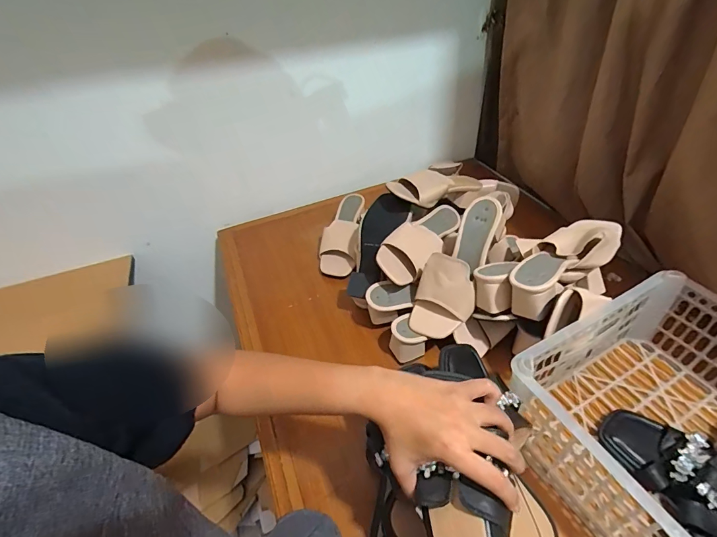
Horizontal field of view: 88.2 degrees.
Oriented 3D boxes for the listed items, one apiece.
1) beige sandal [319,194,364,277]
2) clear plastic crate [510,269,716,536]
[{"bbox_3d":[-0.034,-0.094,0.835,0.097,0.053,0.232,2,57,11],"label":"beige sandal"},{"bbox_3d":[0.428,0.233,0.394,0.347,0.148,0.450,-18,41,-12],"label":"clear plastic crate"}]

